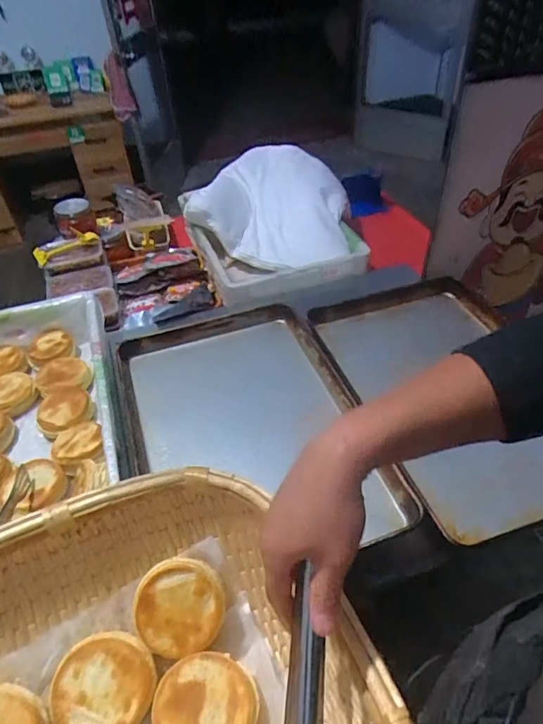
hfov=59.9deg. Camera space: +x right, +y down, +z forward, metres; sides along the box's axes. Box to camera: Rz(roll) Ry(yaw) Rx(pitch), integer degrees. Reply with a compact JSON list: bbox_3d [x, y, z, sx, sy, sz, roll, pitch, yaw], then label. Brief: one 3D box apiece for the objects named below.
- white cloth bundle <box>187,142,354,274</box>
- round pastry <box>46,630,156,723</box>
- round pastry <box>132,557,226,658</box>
[{"bbox_3d":[0.002,-0.448,1.457,0.396,0.284,0.295,16,48,19],"label":"white cloth bundle"},{"bbox_3d":[-0.177,0.342,0.498,0.101,0.022,0.101,5,59,-9],"label":"round pastry"},{"bbox_3d":[-0.103,0.274,0.527,0.097,0.018,0.097,0,87,-1],"label":"round pastry"}]

